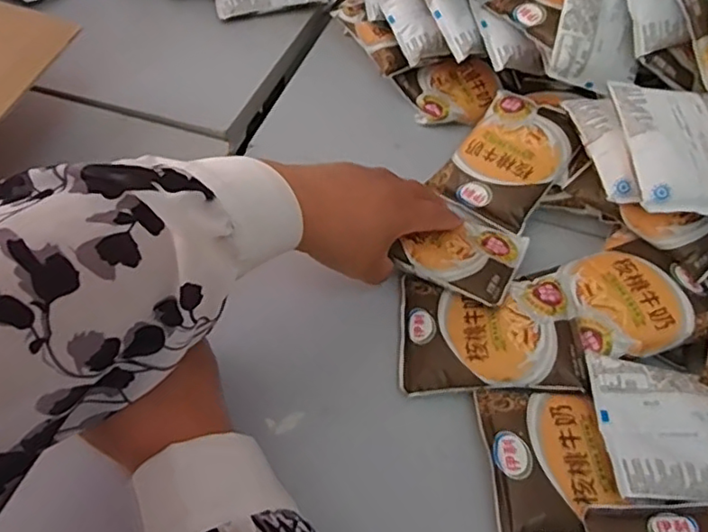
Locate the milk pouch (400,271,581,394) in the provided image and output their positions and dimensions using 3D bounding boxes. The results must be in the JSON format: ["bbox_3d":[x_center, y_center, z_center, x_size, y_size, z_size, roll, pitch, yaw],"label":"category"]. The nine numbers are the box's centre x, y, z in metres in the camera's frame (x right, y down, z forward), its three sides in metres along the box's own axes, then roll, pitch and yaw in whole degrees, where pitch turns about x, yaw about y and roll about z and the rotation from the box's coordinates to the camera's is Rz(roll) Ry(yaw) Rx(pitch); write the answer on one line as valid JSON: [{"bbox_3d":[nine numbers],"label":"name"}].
[{"bbox_3d":[0.096,0.046,0.435,0.120,0.028,0.093,4,52,-1],"label":"milk pouch"}]

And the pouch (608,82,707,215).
[{"bbox_3d":[0.253,-0.093,0.453,0.089,0.013,0.123,0,61,-1],"label":"pouch"}]

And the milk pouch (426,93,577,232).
[{"bbox_3d":[0.139,-0.098,0.535,0.096,0.015,0.123,35,83,23],"label":"milk pouch"}]

